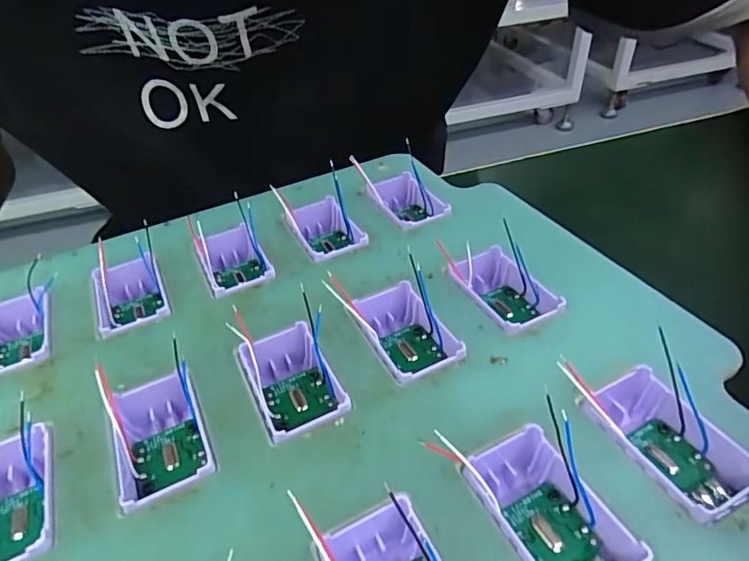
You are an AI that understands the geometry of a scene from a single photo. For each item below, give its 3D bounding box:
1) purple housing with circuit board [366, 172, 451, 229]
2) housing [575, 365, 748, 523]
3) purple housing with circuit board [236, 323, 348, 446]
[{"bbox_3d":[0.011,-0.027,0.185,0.020,0.012,0.035,-19,42,-16],"label":"purple housing with circuit board"},{"bbox_3d":[0.061,0.035,0.107,0.020,0.013,0.033,-21,43,-18],"label":"housing"},{"bbox_3d":[-0.020,0.026,0.126,0.021,0.011,0.033,-21,43,-18],"label":"purple housing with circuit board"}]

